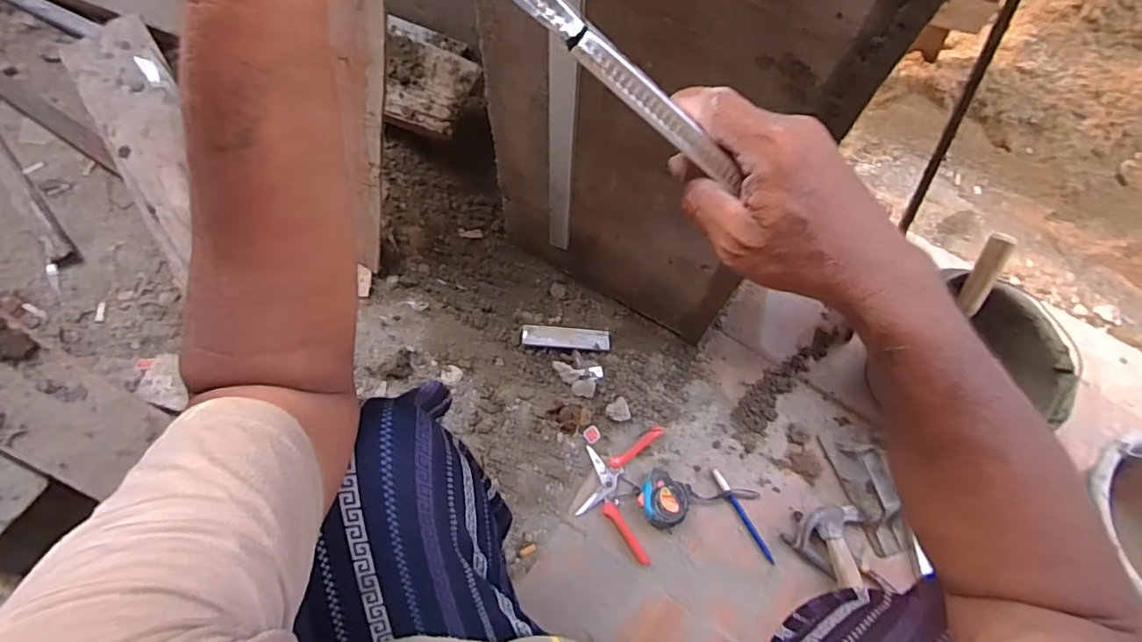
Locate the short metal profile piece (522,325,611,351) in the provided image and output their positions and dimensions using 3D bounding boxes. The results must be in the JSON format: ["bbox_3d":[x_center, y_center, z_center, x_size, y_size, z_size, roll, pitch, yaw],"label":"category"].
[{"bbox_3d":[-0.008,0.027,0.869,0.133,0.028,0.029,5,68,-1],"label":"short metal profile piece"}]

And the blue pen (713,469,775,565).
[{"bbox_3d":[0.253,0.286,0.827,0.013,0.006,0.147,-27,72,-13],"label":"blue pen"}]

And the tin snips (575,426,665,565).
[{"bbox_3d":[0.072,0.244,0.824,0.106,0.015,0.188,9,68,0],"label":"tin snips"}]

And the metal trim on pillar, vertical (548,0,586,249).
[{"bbox_3d":[-0.009,-0.217,0.585,0.033,0.502,0.014,12,68,2],"label":"metal trim on pillar, vertical"}]

